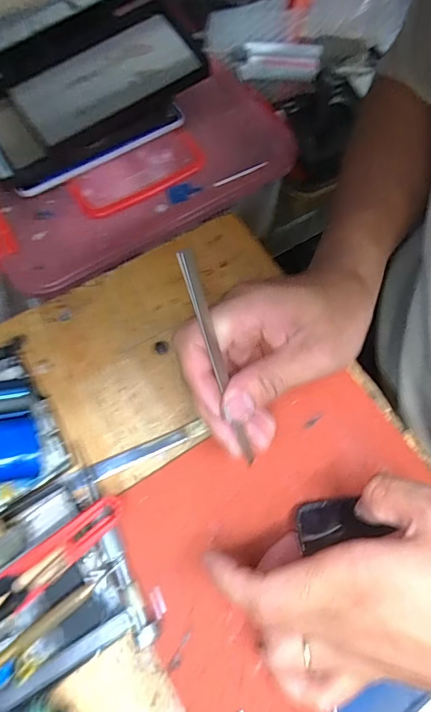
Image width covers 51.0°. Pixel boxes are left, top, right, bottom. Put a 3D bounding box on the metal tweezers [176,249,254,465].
[{"bbox_3d":[0.002,0.006,0.244,0.008,0.131,0.010,-22,23,-10],"label":"metal tweezers"}]

